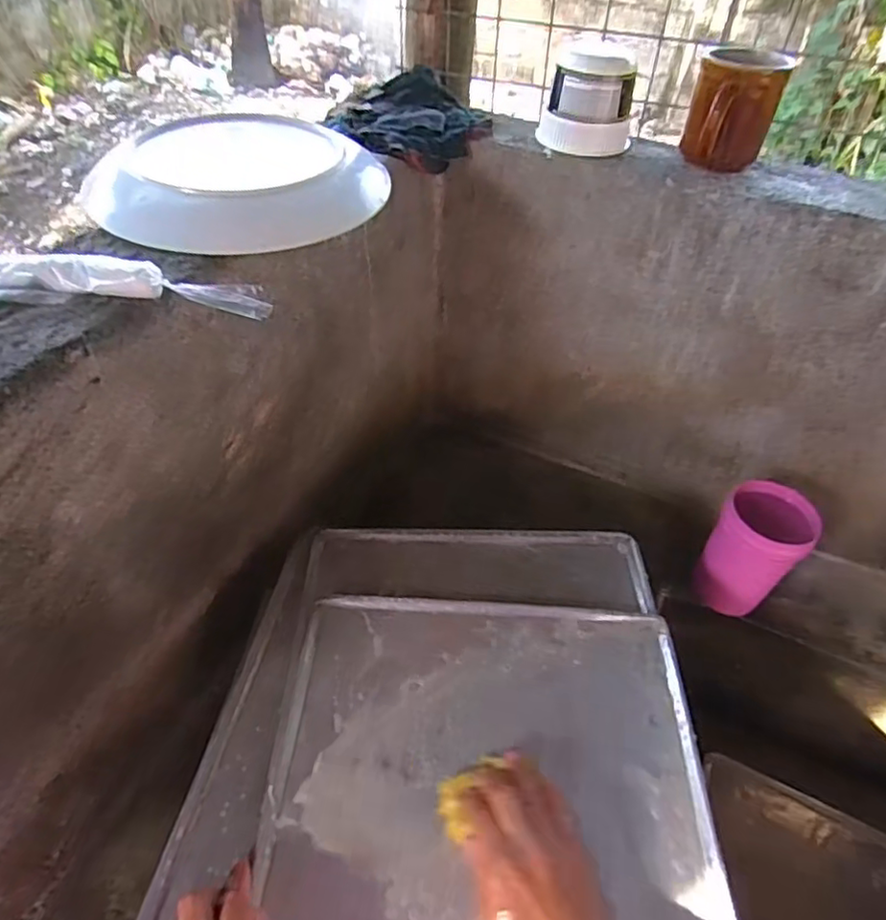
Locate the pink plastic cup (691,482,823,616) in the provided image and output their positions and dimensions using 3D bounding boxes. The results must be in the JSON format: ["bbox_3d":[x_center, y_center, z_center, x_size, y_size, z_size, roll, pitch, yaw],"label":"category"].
[{"bbox_3d":[0.333,0.098,0.657,0.089,0.140,0.074,31,53,25],"label":"pink plastic cup"}]

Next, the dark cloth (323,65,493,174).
[{"bbox_3d":[-0.040,-0.352,0.634,0.162,0.050,0.132,-26,53,-25],"label":"dark cloth"}]

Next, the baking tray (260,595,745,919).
[{"bbox_3d":[0.036,0.293,0.416,0.320,0.014,0.427,3,46,1],"label":"baking tray"}]

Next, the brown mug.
[{"bbox_3d":[0.260,-0.311,0.546,0.077,0.085,0.089,11,47,8],"label":"brown mug"}]

